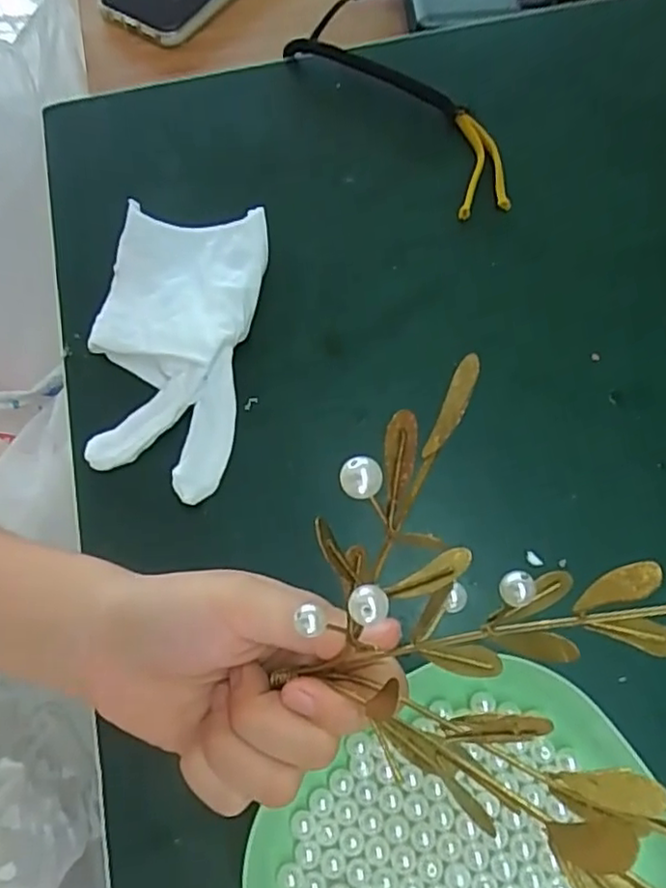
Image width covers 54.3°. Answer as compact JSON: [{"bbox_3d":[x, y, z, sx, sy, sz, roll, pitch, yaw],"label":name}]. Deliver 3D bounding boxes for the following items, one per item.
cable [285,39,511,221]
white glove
[{"bbox_3d":[0.048,-0.202,0.394,0.056,0.016,0.180,-35,70,-13],"label":"cable"},{"bbox_3d":[-0.081,-0.052,0.325,0.075,0.024,0.154,7,67,5],"label":"white glove"}]

